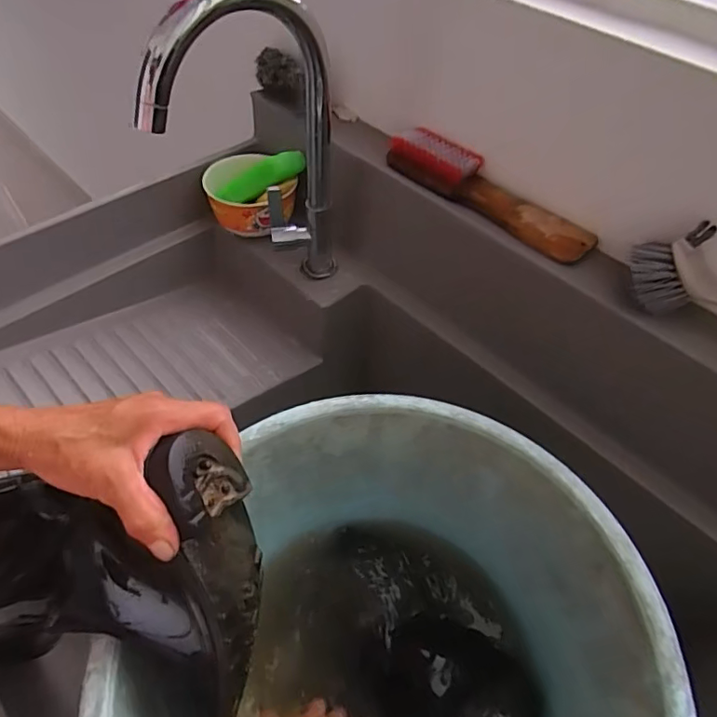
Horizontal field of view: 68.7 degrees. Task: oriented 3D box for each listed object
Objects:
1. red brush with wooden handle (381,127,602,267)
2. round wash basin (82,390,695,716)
[{"bbox_3d":[0.119,-0.160,0.498,0.044,0.026,0.227,-38,64,-25],"label":"red brush with wooden handle"},{"bbox_3d":[0.029,0.211,0.380,0.301,0.216,0.313,1,54,-2],"label":"round wash basin"}]

